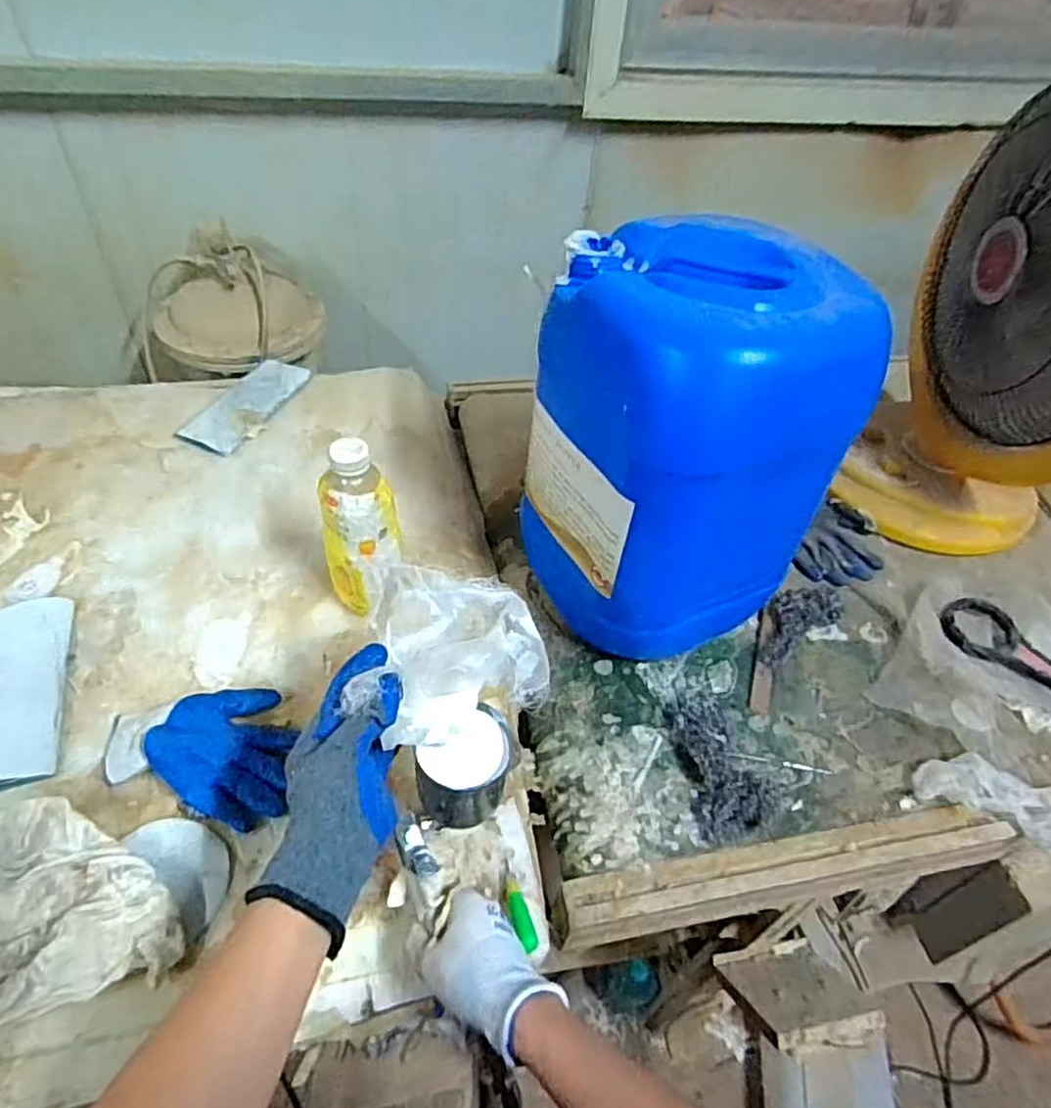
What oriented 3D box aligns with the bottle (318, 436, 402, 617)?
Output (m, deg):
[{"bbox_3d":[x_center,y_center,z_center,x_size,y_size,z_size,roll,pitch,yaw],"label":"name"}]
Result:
[{"bbox_3d":[-0.178,-0.015,0.753,0.081,0.223,0.068,-8,46,-15],"label":"bottle"}]

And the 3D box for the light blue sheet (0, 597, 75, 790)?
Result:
[{"bbox_3d":[-0.540,0.138,0.709,0.125,0.023,0.239,-8,46,-15],"label":"light blue sheet"}]

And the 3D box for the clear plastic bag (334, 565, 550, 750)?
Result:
[{"bbox_3d":[-0.055,0.072,0.536,0.141,0.070,0.124,6,44,-1],"label":"clear plastic bag"}]

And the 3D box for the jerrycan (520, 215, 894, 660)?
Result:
[{"bbox_3d":[0.155,-0.099,0.740,0.238,0.415,0.225,-17,49,-23],"label":"jerrycan"}]

